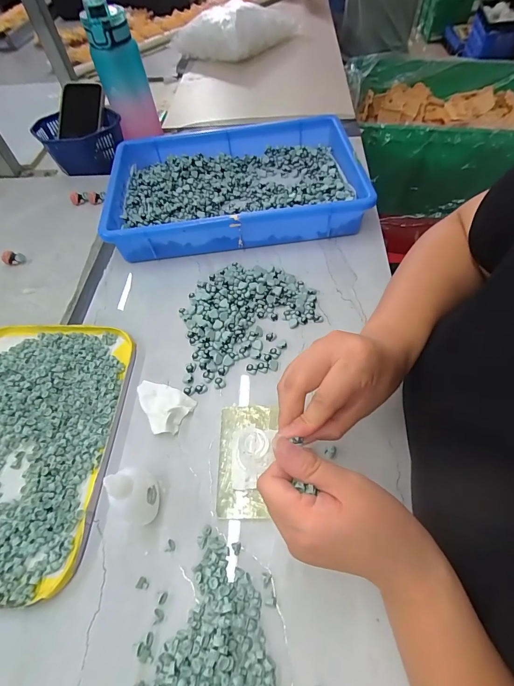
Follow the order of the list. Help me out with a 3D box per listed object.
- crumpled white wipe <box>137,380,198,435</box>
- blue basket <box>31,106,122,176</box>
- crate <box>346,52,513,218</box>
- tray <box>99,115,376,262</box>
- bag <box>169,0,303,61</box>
[{"bbox_3d":[-0.106,0.064,0.364,0.069,0.014,0.047,26,62,19],"label":"crumpled white wipe"},{"bbox_3d":[-0.320,-0.366,0.630,0.155,0.068,0.098,-7,57,0],"label":"blue basket"},{"bbox_3d":[0.505,-0.575,0.932,0.495,0.200,0.426,8,58,10],"label":"crate"},{"bbox_3d":[-0.038,-0.239,0.526,0.357,0.066,0.238,-7,57,0],"label":"tray"},{"bbox_3d":[-0.059,-0.860,0.921,0.232,0.080,0.278,31,64,22],"label":"bag"}]

